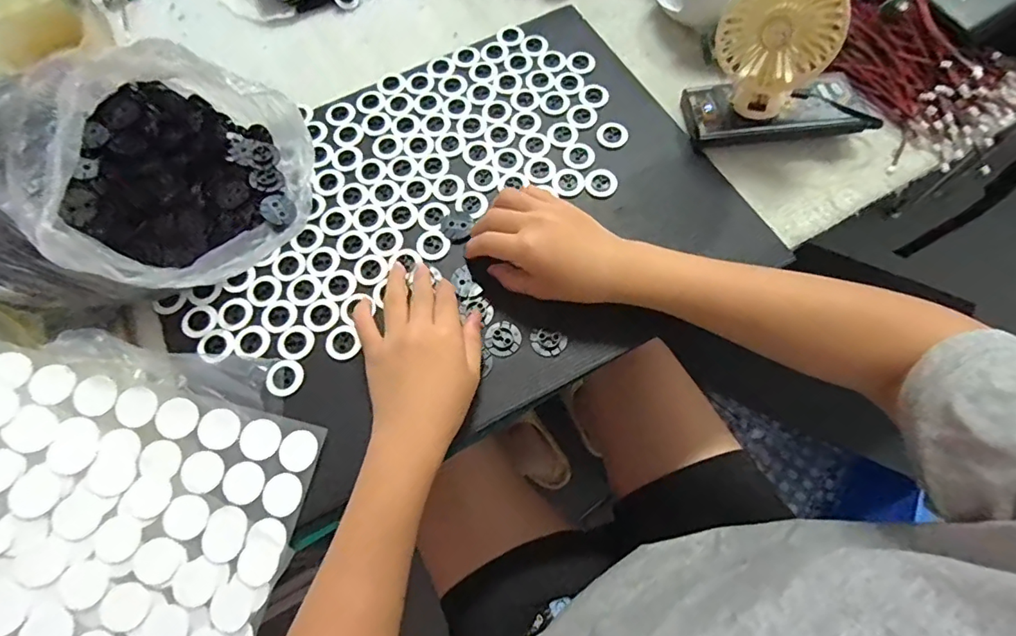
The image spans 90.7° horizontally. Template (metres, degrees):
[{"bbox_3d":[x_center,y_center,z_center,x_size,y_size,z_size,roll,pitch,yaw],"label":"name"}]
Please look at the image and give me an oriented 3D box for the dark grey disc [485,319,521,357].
[{"bbox_3d":[-0.003,0.016,0.397,0.026,0.006,0.028,-1,67,3],"label":"dark grey disc"}]

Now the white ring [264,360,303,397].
[{"bbox_3d":[-0.170,0.045,0.382,0.025,0.004,0.029,23,71,12],"label":"white ring"}]

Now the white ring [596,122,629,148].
[{"bbox_3d":[0.098,-0.172,0.471,0.029,0.004,0.029,-1,67,3],"label":"white ring"}]

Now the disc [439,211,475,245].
[{"bbox_3d":[-0.044,-0.080,0.433,0.028,0.004,0.028,0,68,-1],"label":"disc"}]

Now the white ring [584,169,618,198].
[{"bbox_3d":[0.084,-0.121,0.453,0.028,0.005,0.028,-1,67,3],"label":"white ring"}]

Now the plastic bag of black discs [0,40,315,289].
[{"bbox_3d":[-0.263,-0.125,0.389,0.176,0.138,0.189,40,74,16],"label":"plastic bag of black discs"}]

